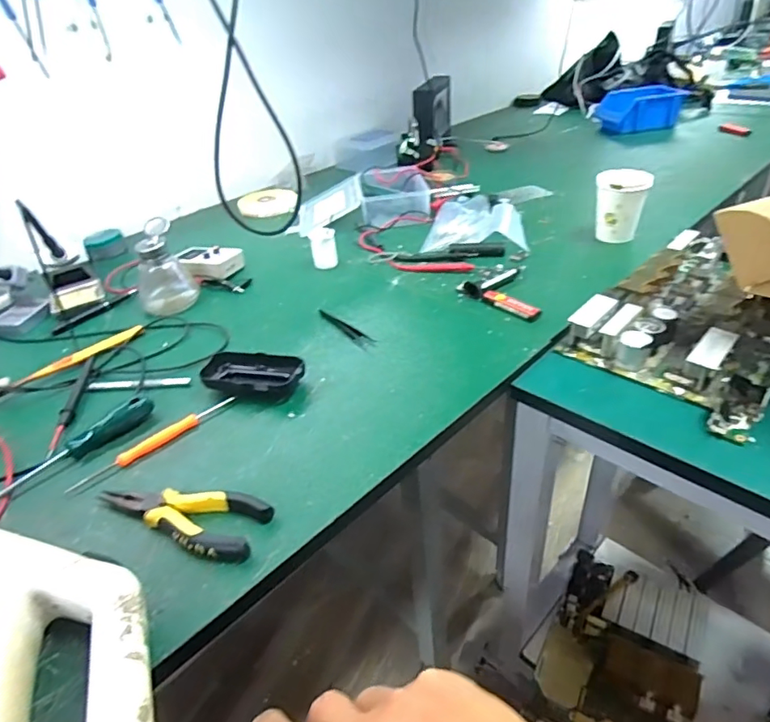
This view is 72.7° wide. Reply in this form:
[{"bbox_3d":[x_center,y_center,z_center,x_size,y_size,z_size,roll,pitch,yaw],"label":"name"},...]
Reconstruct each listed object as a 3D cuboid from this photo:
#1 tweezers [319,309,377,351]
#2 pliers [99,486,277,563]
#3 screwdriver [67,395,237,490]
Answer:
[{"bbox_3d":[-0.052,-0.041,0.640,0.019,0.005,0.111,-29,42,-29],"label":"tweezers"},{"bbox_3d":[-0.165,0.121,0.422,0.145,0.025,0.050,9,38,20],"label":"pliers"},{"bbox_3d":[-0.219,0.075,0.503,0.159,0.011,0.015,-31,43,-31],"label":"screwdriver"}]

